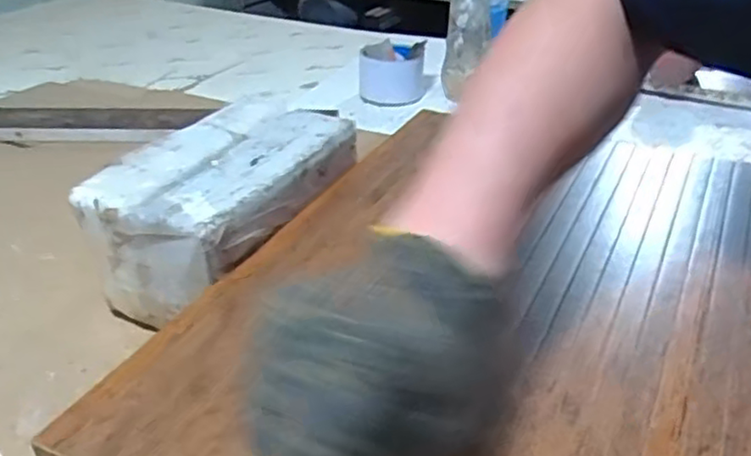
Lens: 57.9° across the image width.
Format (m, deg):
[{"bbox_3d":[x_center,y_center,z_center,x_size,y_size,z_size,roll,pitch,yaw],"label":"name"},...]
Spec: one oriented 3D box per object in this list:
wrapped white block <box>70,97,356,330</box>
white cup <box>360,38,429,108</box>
[{"bbox_3d":[-0.111,-0.012,0.534,0.122,0.106,0.206,16,35,25],"label":"wrapped white block"},{"bbox_3d":[0.022,-0.194,0.862,0.076,0.071,0.075,5,31,8],"label":"white cup"}]

